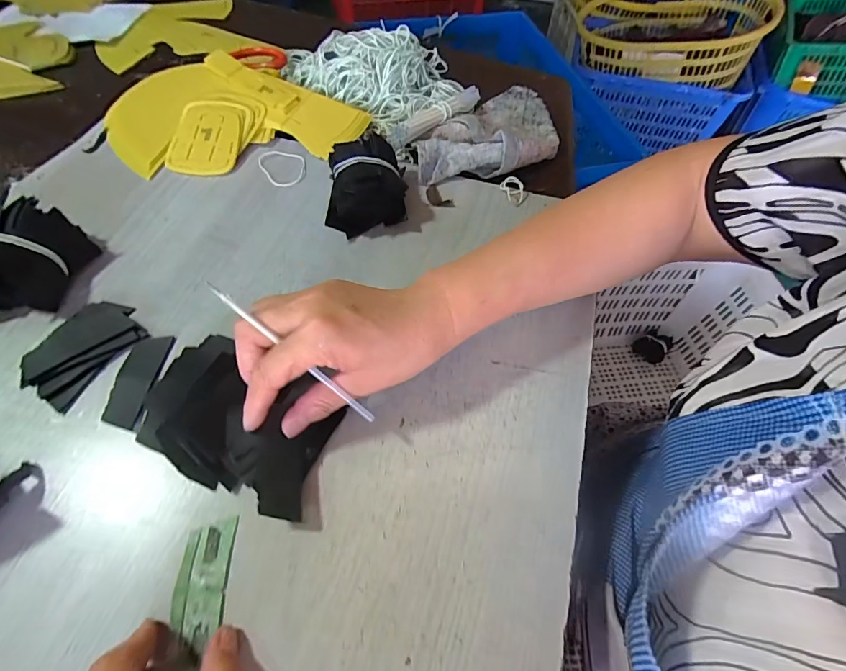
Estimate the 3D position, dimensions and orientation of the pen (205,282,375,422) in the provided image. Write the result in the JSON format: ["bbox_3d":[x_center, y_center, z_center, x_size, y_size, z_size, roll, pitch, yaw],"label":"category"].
[{"bbox_3d":[-0.078,0.012,0.256,0.128,0.005,0.005,42,61,-11],"label":"pen"}]

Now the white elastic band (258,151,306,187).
[{"bbox_3d":[-0.147,-0.179,0.444,0.044,0.004,0.061,-30,63,-19],"label":"white elastic band"}]

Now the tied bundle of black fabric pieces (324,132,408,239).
[{"bbox_3d":[-0.052,-0.143,0.395,0.069,0.050,0.090,-1,58,-3],"label":"tied bundle of black fabric pieces"}]

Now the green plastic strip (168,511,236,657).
[{"bbox_3d":[-0.127,0.141,0.241,0.029,0.004,0.063,-1,58,-2],"label":"green plastic strip"}]

